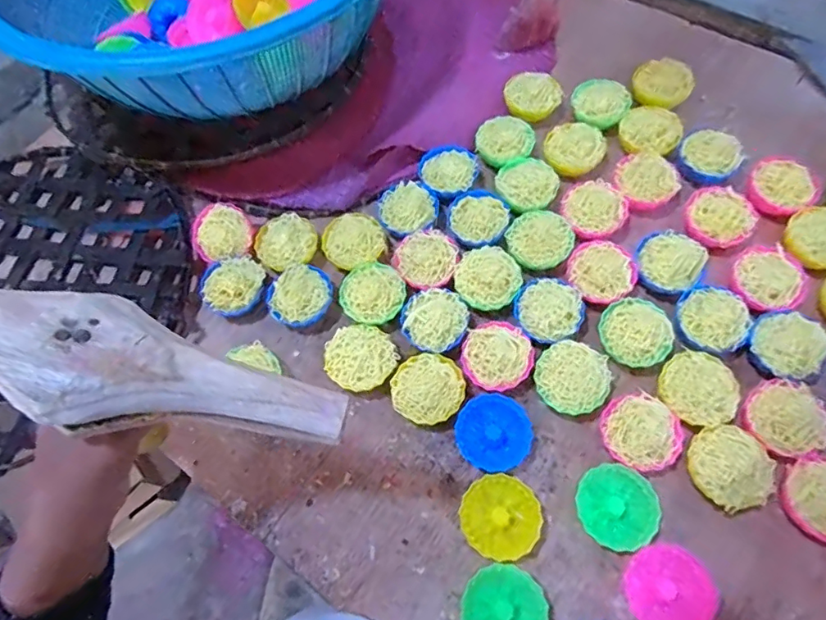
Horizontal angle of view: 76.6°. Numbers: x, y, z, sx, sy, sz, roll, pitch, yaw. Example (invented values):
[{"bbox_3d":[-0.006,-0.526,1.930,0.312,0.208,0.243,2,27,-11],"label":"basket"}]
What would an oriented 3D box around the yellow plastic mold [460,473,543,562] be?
[{"bbox_3d":[0.069,0.166,0.419,0.060,0.025,0.060,-1,65,3],"label":"yellow plastic mold"}]

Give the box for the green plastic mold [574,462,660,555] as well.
[{"bbox_3d":[0.162,0.157,0.417,0.058,0.025,0.062,-1,65,3],"label":"green plastic mold"}]

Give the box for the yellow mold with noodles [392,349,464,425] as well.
[{"bbox_3d":[0.013,0.070,0.460,0.060,0.036,0.062,-1,65,3],"label":"yellow mold with noodles"}]

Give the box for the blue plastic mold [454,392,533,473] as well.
[{"bbox_3d":[0.069,0.105,0.447,0.061,0.024,0.063,-1,65,3],"label":"blue plastic mold"}]

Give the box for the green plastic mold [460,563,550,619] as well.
[{"bbox_3d":[0.067,0.226,0.393,0.060,0.028,0.060,-1,65,3],"label":"green plastic mold"}]

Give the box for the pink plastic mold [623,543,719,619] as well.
[{"bbox_3d":[0.189,0.209,0.391,0.058,0.029,0.060,-1,65,3],"label":"pink plastic mold"}]

